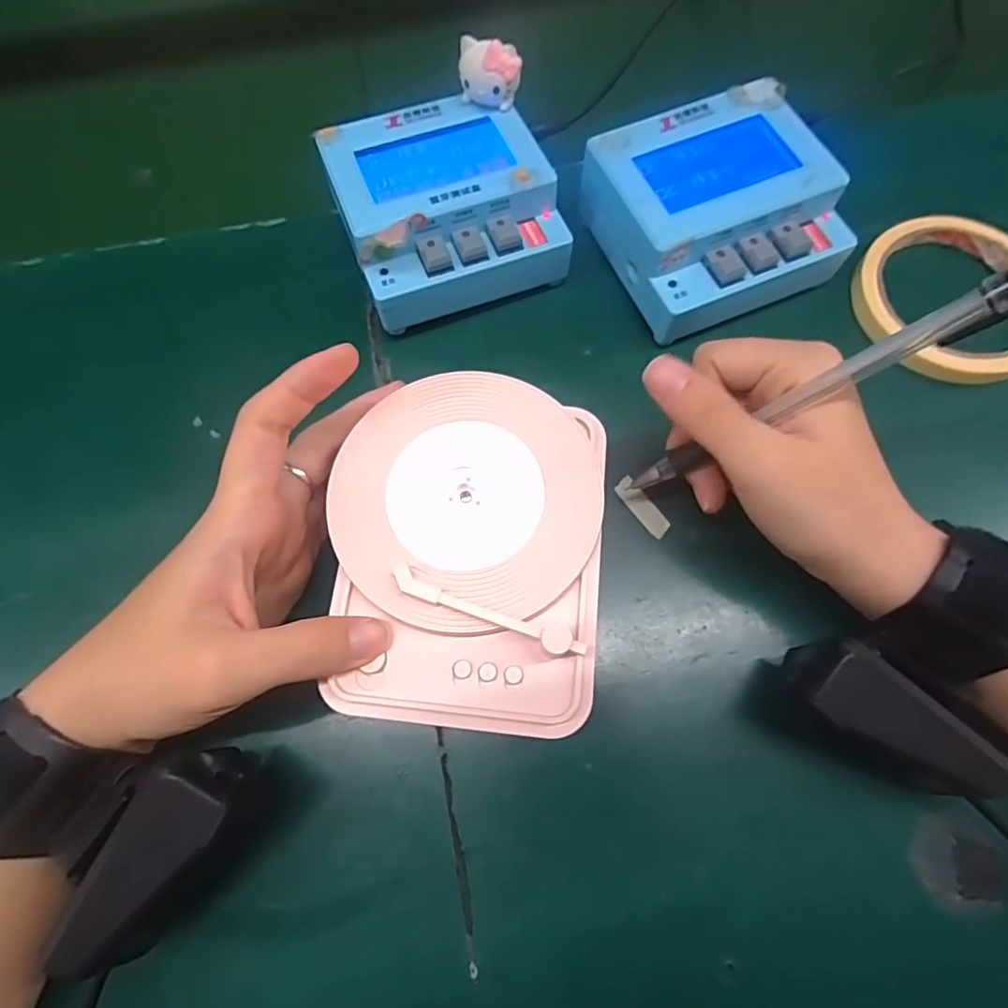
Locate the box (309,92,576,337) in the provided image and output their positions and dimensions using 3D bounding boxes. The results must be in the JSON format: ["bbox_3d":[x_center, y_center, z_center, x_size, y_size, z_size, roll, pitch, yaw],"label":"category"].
[{"bbox_3d":[-0.030,-0.148,0.284,0.104,0.051,0.102,-21,73,-6],"label":"box"}]

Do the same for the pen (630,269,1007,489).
[{"bbox_3d":[0.107,-0.039,0.185,0.009,0.154,0.011,4,65,-43],"label":"pen"}]

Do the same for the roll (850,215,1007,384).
[{"bbox_3d":[0.226,-0.103,0.276,0.092,0.015,0.087,0,72,1],"label":"roll"}]

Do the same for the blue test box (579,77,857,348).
[{"bbox_3d":[0.105,-0.140,0.278,0.102,0.050,0.103,-22,73,-6],"label":"blue test box"}]

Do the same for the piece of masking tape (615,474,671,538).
[{"bbox_3d":[0.064,0.002,0.256,0.010,0.004,0.031,-37,77,-3],"label":"piece of masking tape"}]

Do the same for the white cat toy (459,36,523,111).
[{"bbox_3d":[-0.007,-0.209,0.271,0.028,0.026,0.021,-5,72,-1],"label":"white cat toy"}]

